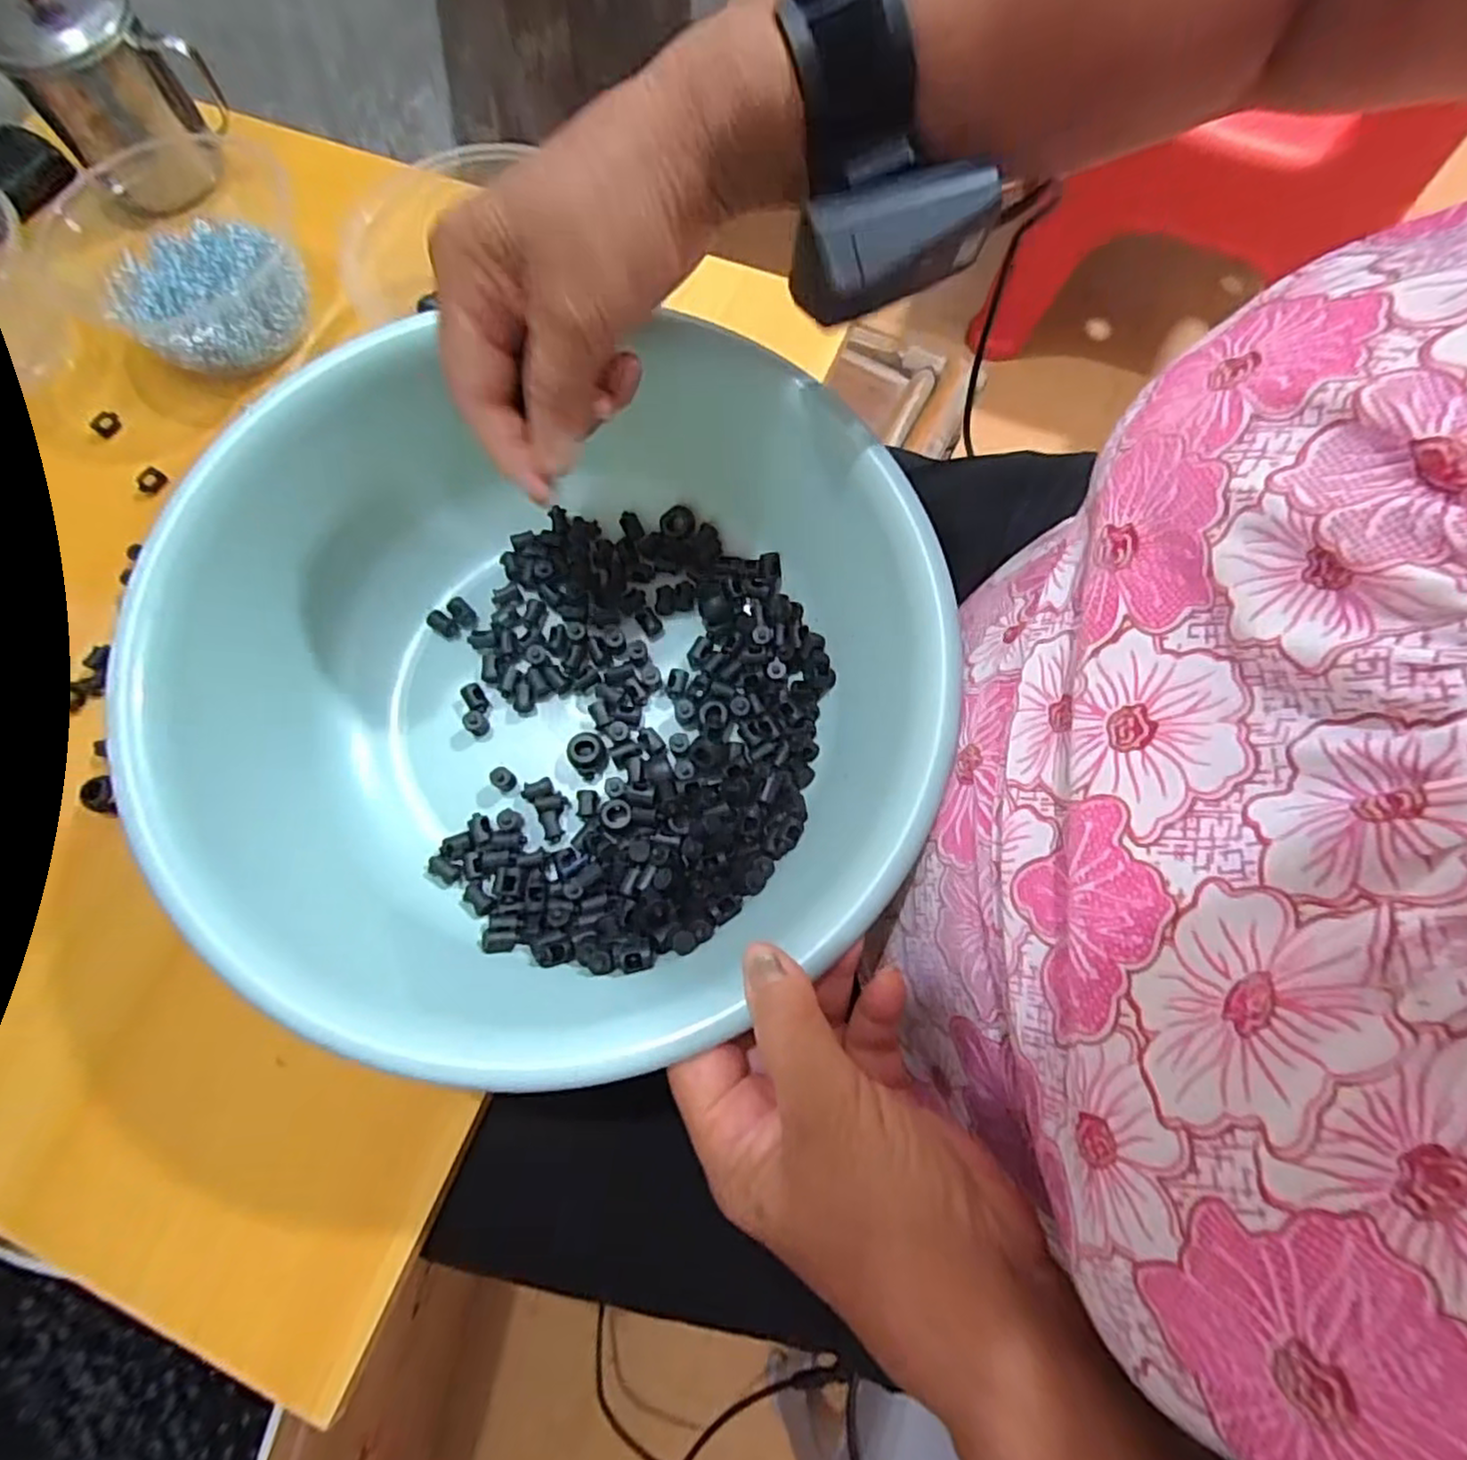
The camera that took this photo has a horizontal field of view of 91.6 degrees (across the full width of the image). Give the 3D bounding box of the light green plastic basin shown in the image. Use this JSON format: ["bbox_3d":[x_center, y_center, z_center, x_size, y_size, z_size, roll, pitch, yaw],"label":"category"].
[{"bbox_3d":[-0.065,-0.015,0.307,0.271,0.093,0.278,0,74,1],"label":"light green plastic basin"}]

